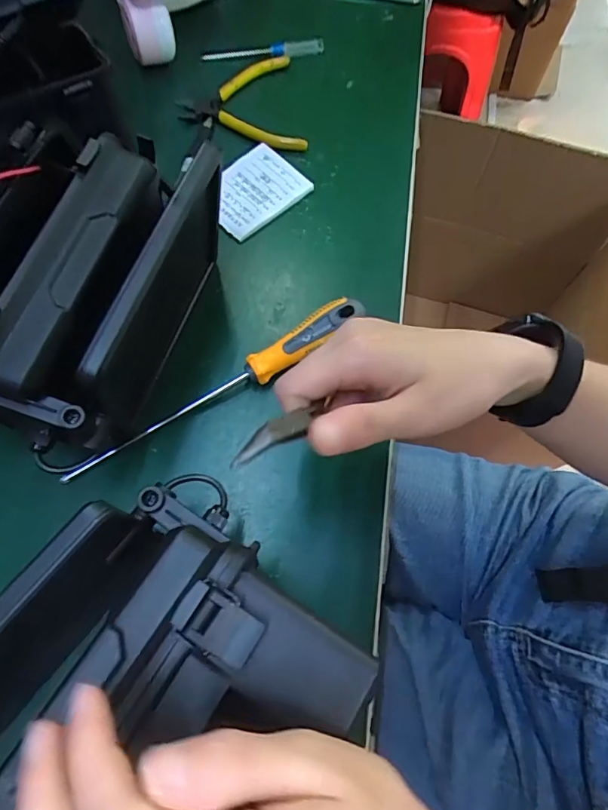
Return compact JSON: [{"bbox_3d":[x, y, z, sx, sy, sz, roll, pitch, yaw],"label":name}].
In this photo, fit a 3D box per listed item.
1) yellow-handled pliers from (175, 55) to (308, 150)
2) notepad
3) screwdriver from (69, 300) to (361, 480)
[{"bbox_3d":[-0.063,-0.291,0.461,0.113,0.015,0.130,-7,69,-4],"label":"yellow-handled pliers"},{"bbox_3d":[-0.047,-0.190,0.422,0.083,0.010,0.073,-40,74,-15],"label":"notepad"},{"bbox_3d":[-0.058,-0.010,0.337,0.233,0.030,0.021,-33,73,-13],"label":"screwdriver"}]

